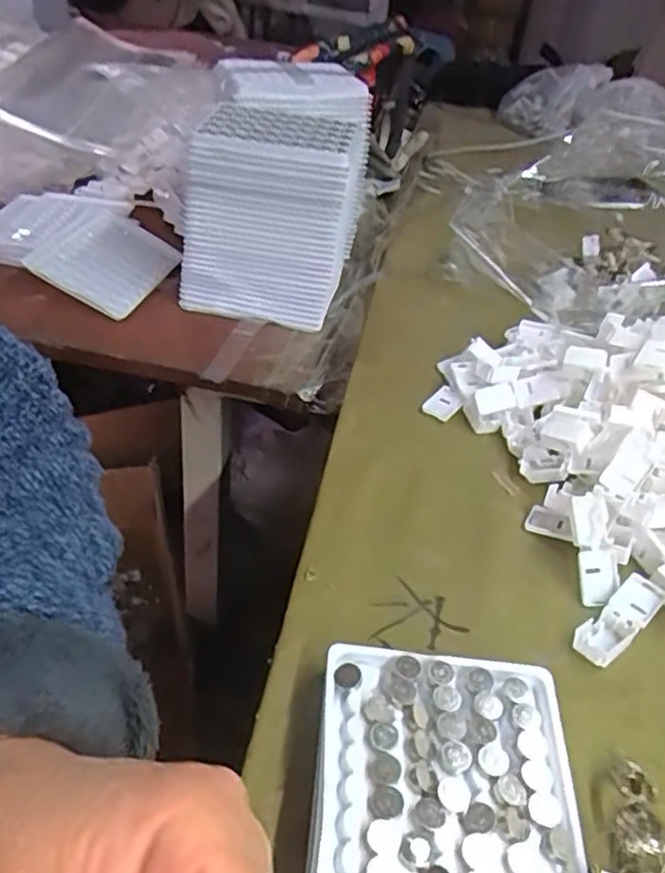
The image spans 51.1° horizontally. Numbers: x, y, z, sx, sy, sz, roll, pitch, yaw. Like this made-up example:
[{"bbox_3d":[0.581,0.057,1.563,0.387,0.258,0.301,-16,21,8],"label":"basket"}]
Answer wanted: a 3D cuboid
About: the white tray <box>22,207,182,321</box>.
[{"bbox_3d":[-0.201,-0.158,0.622,0.093,0.008,0.124,31,42,-7],"label":"white tray"}]

